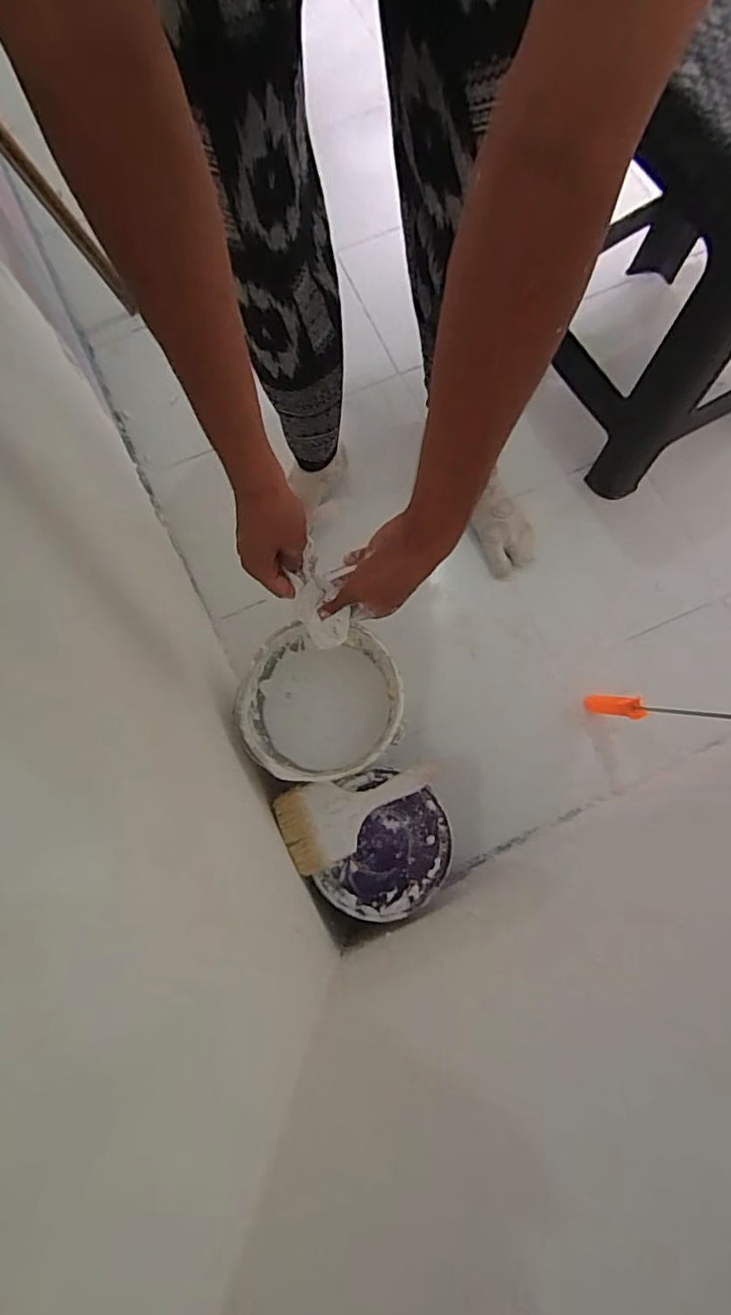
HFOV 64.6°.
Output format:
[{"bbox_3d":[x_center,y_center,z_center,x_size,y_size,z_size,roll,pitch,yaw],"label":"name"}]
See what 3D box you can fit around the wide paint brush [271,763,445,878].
[{"bbox_3d":[-0.008,0.174,0.700,0.196,0.025,0.095,-27,78,-5],"label":"wide paint brush"}]

